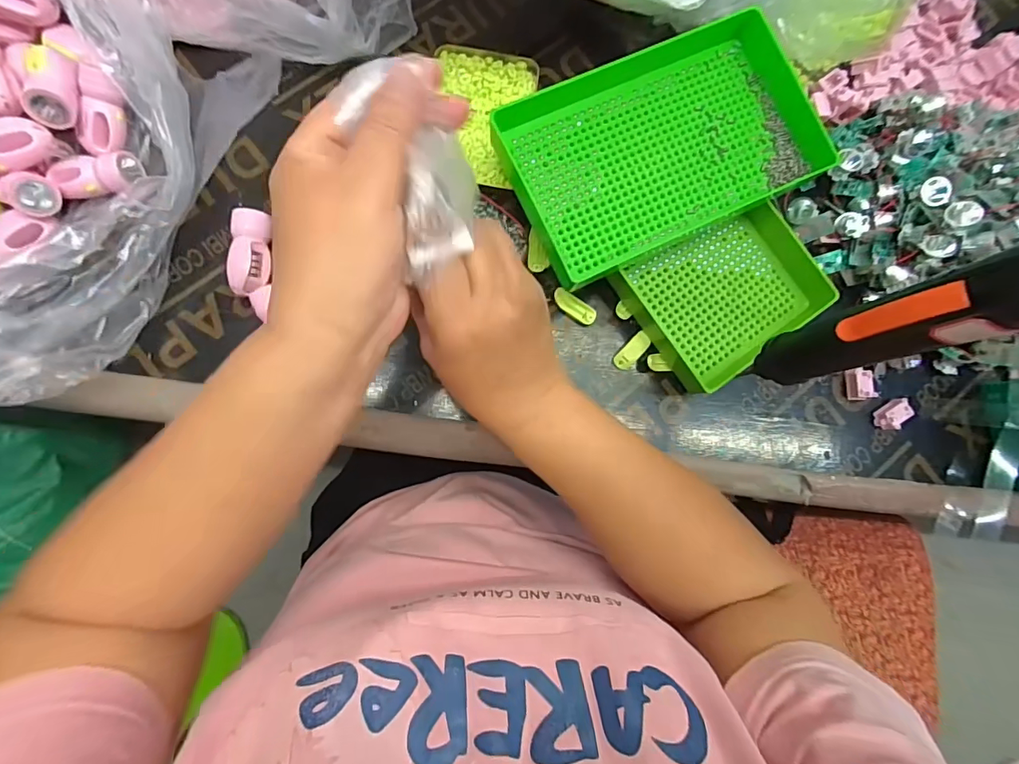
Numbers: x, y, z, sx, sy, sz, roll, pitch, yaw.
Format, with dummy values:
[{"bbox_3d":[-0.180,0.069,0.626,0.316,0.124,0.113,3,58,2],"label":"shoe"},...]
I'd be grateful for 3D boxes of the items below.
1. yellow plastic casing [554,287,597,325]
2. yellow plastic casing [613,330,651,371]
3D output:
[{"bbox_3d":[0.058,-0.066,0.416,0.044,0.010,0.014,33,82,-1],"label":"yellow plastic casing"},{"bbox_3d":[0.109,-0.027,0.418,0.015,0.010,0.037,41,82,0],"label":"yellow plastic casing"}]

